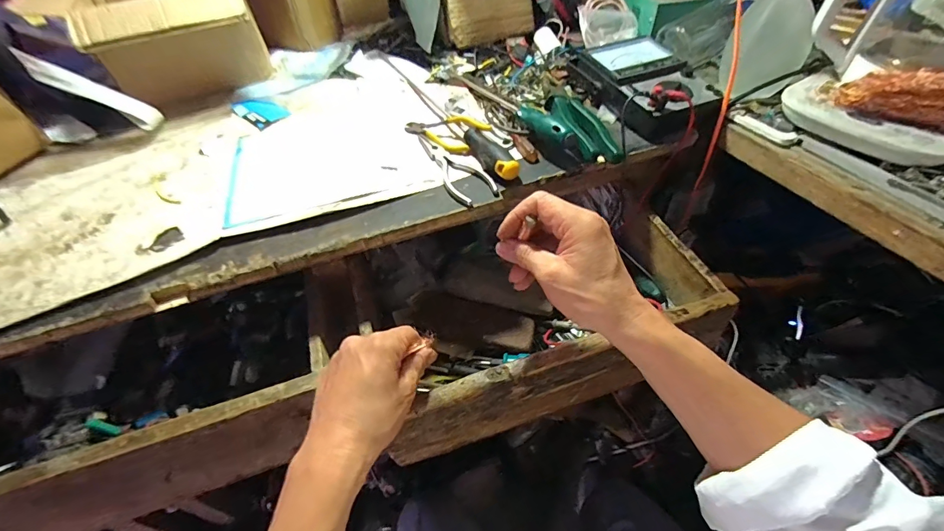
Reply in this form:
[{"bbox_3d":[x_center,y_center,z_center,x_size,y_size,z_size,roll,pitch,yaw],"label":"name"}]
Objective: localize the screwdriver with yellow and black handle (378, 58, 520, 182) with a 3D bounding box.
[{"bbox_3d":[-0.049,-0.215,0.566,0.027,0.027,0.361,-26,51,-19],"label":"screwdriver with yellow and black handle"}]

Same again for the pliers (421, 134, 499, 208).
[{"bbox_3d":[-0.022,-0.121,0.496,0.050,0.005,0.146,-21,49,-15],"label":"pliers"}]

